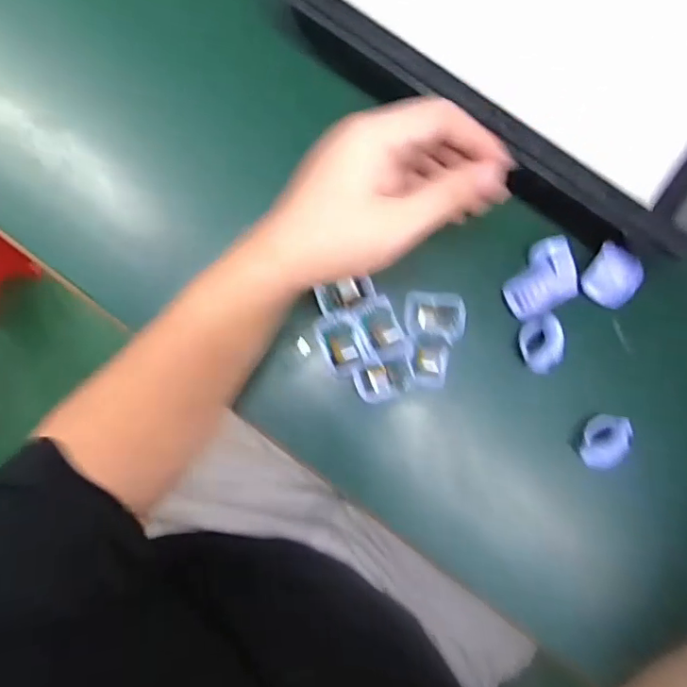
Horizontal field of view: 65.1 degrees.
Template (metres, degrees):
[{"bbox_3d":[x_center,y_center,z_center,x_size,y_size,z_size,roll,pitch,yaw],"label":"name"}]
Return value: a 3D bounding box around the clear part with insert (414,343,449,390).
[{"bbox_3d":[0.066,0.017,0.403,0.025,0.010,0.033,8,86,-2],"label":"clear part with insert"}]

